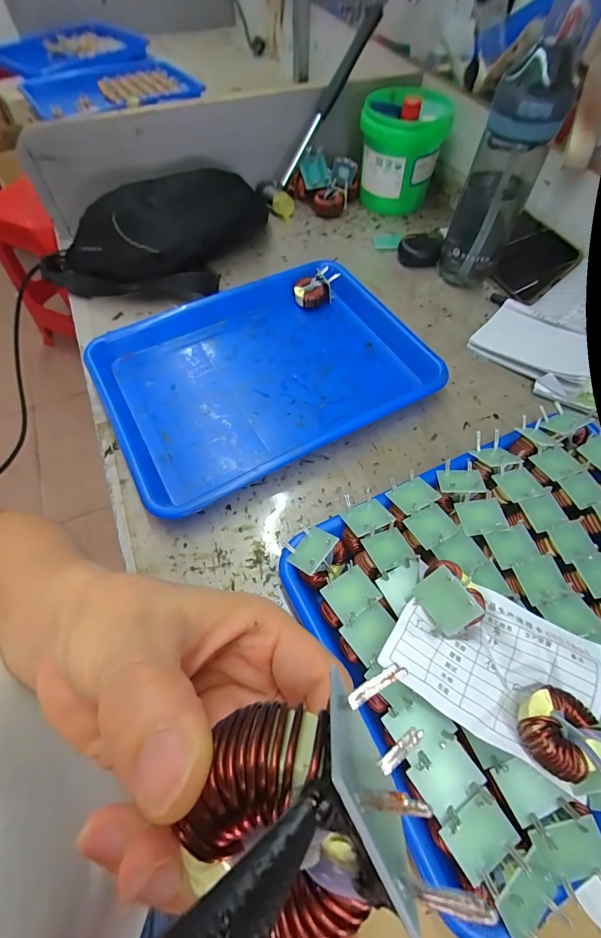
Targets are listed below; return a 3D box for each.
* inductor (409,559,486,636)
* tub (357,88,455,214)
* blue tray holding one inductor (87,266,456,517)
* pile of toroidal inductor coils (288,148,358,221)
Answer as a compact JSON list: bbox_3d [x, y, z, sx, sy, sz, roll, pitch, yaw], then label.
[{"bbox_3d":[0.100,0.084,0.250,0.030,0.036,0.041,-46,64,21],"label":"inductor"},{"bbox_3d":[0.148,-0.475,0.561,0.118,0.126,0.111,7,61,5],"label":"tub"},{"bbox_3d":[-0.045,-0.109,0.418,0.328,0.034,0.253,-27,64,-13],"label":"blue tray holding one inductor"},{"bbox_3d":[0.035,-0.448,0.584,0.095,0.060,0.082,27,65,15],"label":"pile of toroidal inductor coils"}]

